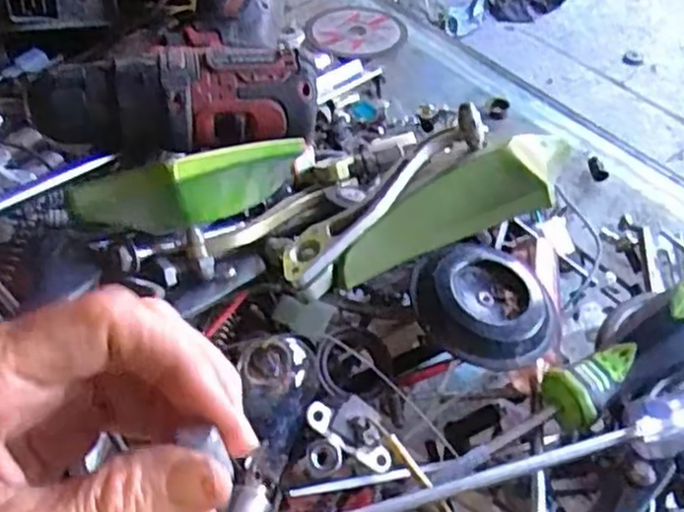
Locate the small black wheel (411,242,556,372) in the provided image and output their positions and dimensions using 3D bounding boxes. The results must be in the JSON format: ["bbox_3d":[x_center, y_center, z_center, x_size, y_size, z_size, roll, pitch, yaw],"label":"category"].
[{"bbox_3d":[0.065,0.021,0.326,0.064,0.018,0.059,2,48,-2],"label":"small black wheel"}]

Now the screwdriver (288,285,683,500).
[{"bbox_3d":[0.091,0.058,0.302,0.201,0.036,0.033,-21,53,-20],"label":"screwdriver"}]

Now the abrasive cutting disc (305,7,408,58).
[{"bbox_3d":[0.011,-0.172,0.551,0.069,0.008,0.072,-4,45,4],"label":"abrasive cutting disc"}]

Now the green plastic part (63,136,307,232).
[{"bbox_3d":[-0.055,-0.035,0.320,0.030,0.036,0.122,39,40,27],"label":"green plastic part"}]

